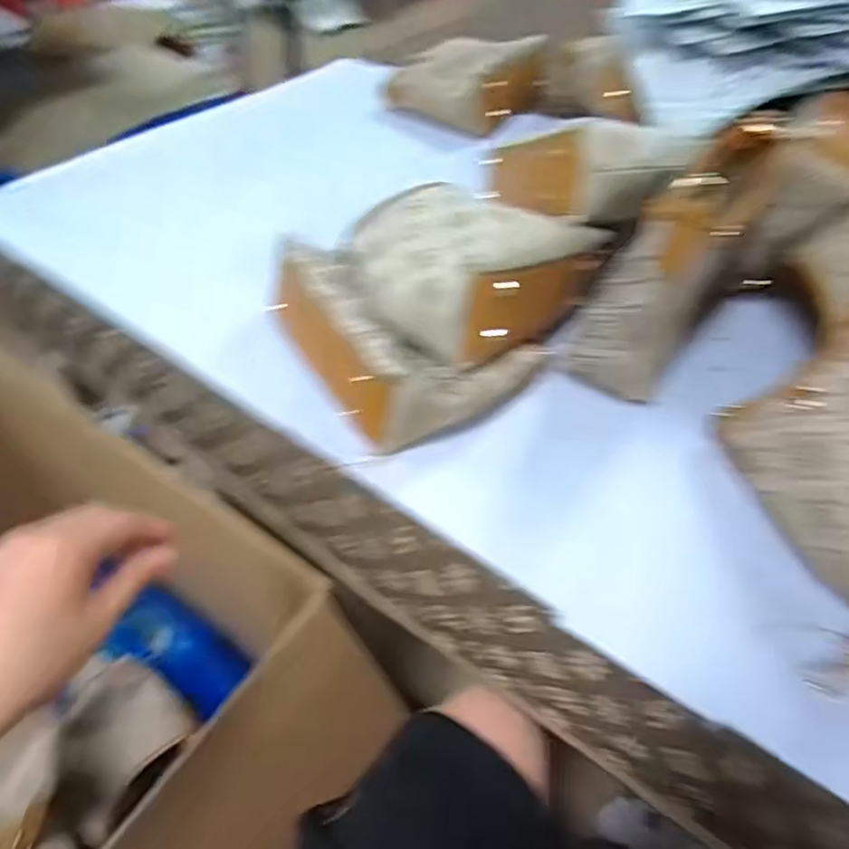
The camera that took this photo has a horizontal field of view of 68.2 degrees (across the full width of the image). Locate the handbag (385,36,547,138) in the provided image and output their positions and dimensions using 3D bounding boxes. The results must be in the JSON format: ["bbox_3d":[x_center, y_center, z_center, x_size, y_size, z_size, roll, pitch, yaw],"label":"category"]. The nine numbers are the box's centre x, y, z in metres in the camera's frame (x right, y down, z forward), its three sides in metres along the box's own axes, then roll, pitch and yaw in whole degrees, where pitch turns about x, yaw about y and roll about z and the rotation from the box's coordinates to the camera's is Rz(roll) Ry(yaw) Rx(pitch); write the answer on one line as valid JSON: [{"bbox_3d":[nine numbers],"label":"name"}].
[{"bbox_3d":[0.052,-0.455,0.819,0.154,0.080,0.133,30,54,21],"label":"handbag"}]

